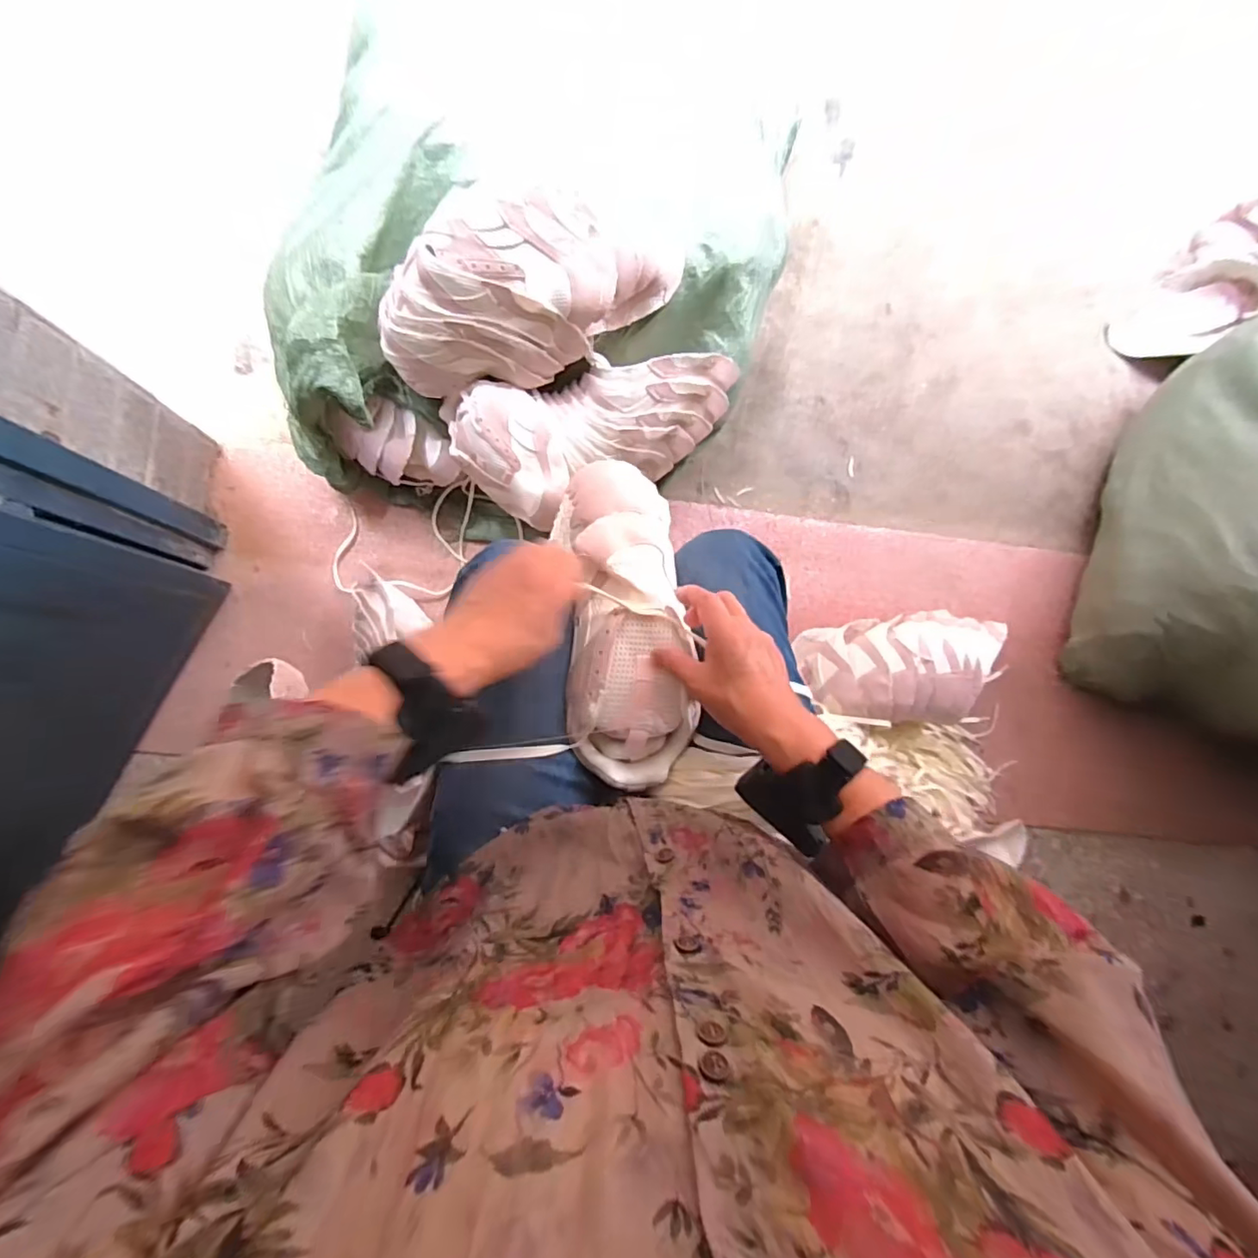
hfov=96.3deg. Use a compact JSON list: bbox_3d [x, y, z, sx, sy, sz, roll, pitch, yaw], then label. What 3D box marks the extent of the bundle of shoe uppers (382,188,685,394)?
[{"bbox_3d":[-0.116,-0.398,0.682,0.365,0.132,0.168,0,84,-6],"label":"bundle of shoe uppers"}]

